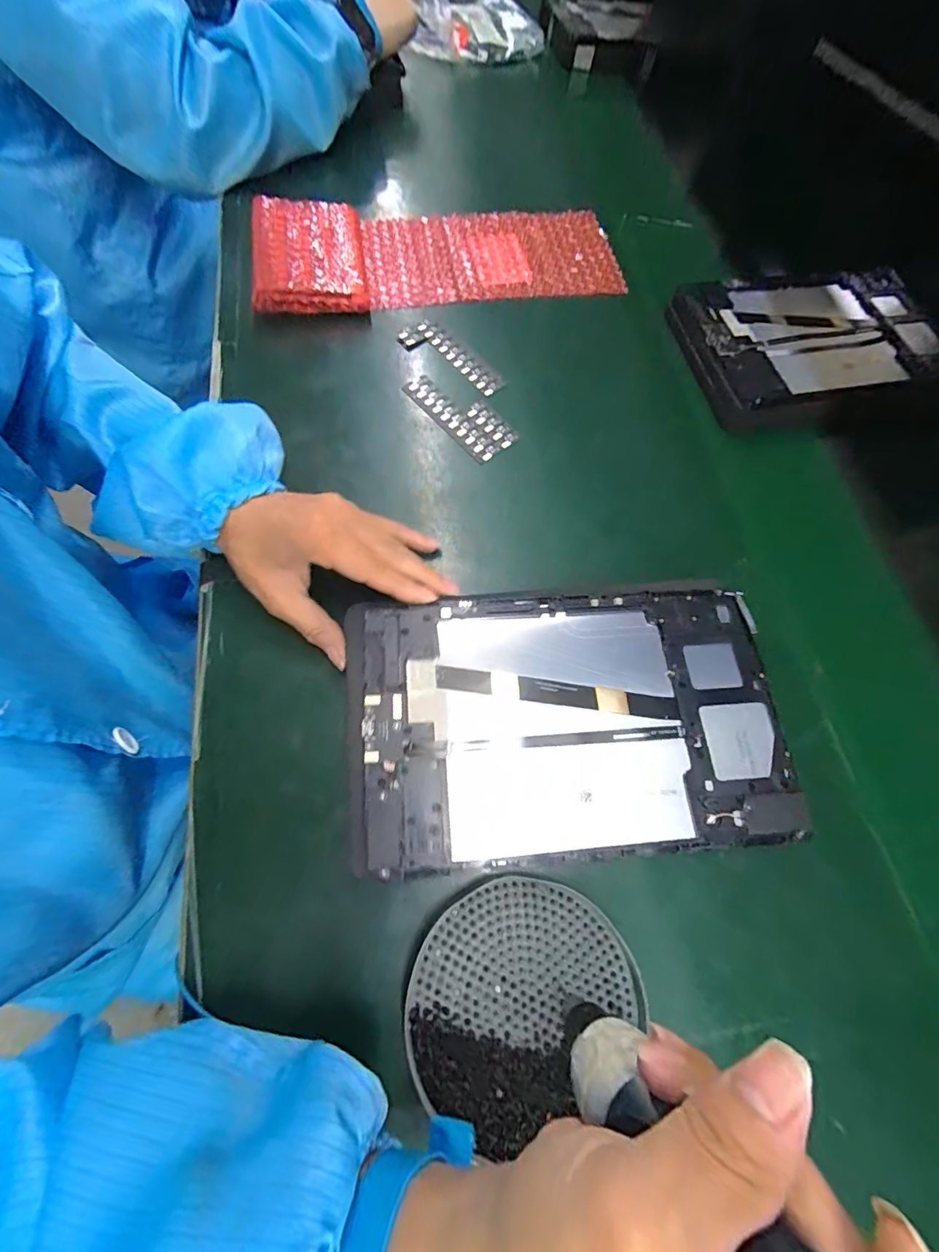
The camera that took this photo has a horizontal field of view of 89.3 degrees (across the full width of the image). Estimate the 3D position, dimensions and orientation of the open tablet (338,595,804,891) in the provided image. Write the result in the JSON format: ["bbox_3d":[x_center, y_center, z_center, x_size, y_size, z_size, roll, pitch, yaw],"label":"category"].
[{"bbox_3d":[0.057,0.051,0.273,0.240,0.011,0.149,-4,68,-3],"label":"open tablet"}]

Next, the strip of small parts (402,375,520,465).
[{"bbox_3d":[-0.010,-0.174,0.387,0.038,0.004,0.103,-39,76,-18],"label":"strip of small parts"}]

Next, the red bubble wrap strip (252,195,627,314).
[{"bbox_3d":[-0.027,-0.358,0.447,0.342,0.033,0.130,-11,69,-10],"label":"red bubble wrap strip"}]

